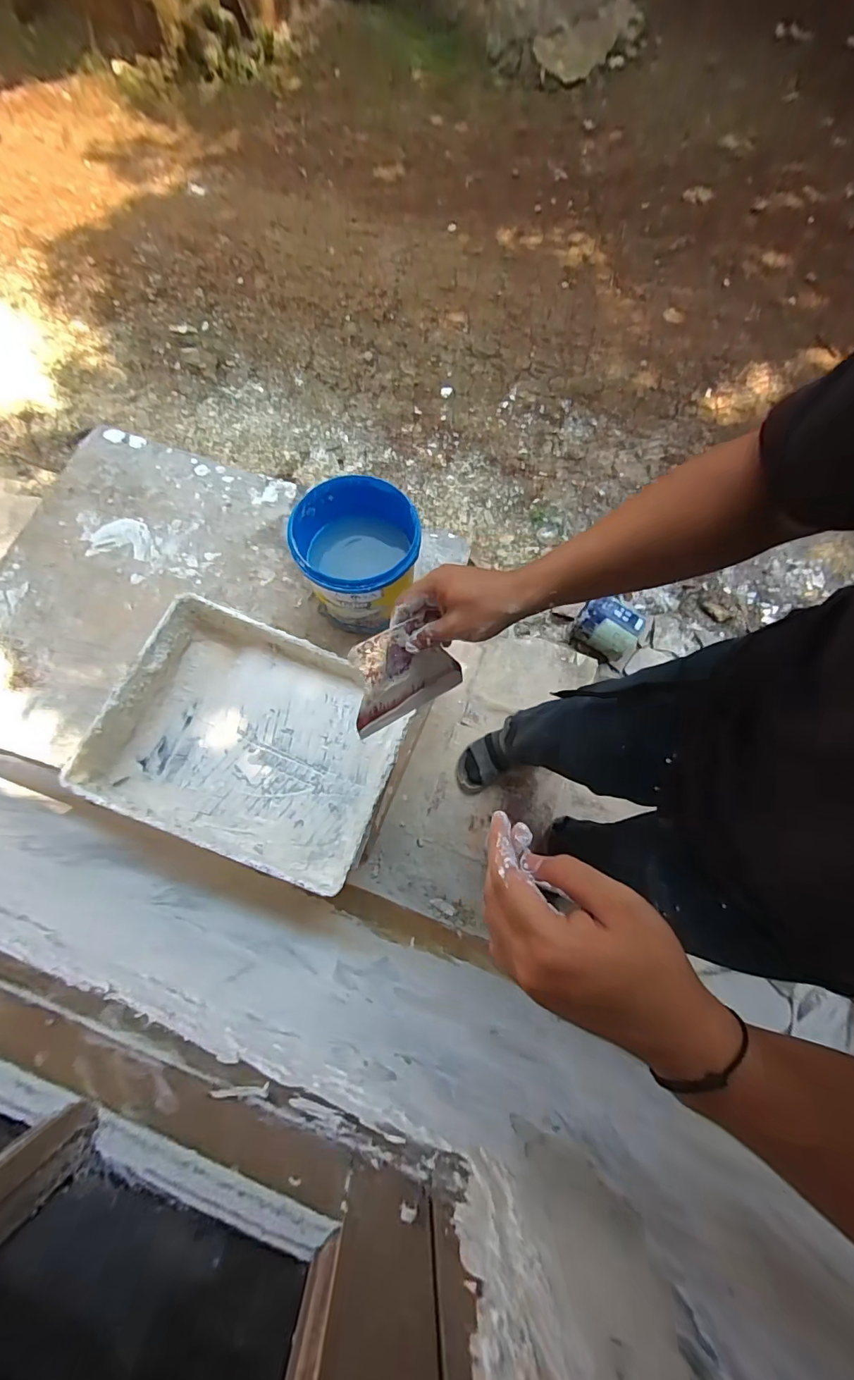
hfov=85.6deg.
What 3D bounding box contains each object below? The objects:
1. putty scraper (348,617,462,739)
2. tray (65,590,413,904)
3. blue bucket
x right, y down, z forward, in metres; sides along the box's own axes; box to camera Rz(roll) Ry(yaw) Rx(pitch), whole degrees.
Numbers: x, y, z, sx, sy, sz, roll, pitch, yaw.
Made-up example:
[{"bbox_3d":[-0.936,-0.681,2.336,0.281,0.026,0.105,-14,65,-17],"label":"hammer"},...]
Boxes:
[{"bbox_3d":[-0.021,-0.017,0.434,0.114,0.103,0.005,-29,46,-18],"label":"putty scraper"},{"bbox_3d":[-0.222,0.065,0.610,0.348,0.083,0.275,21,72,5],"label":"tray"},{"bbox_3d":[-0.091,-0.179,0.648,0.154,0.146,0.162,1,74,-2],"label":"blue bucket"}]

